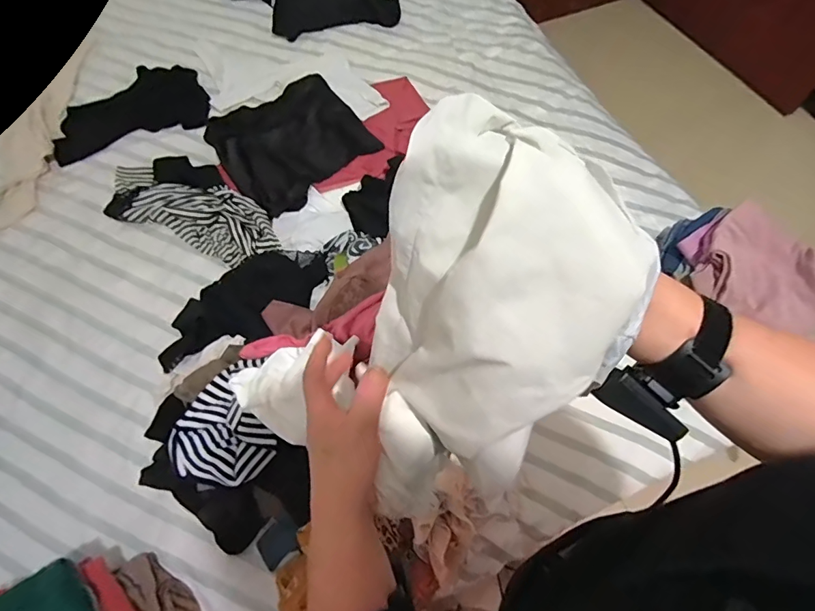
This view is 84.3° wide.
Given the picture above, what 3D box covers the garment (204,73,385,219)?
[{"bbox_3d":[-0.277,-0.410,1.065,0.339,0.105,0.333,-36,73,-15],"label":"garment"}]

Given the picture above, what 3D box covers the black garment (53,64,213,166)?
[{"bbox_3d":[-0.698,-0.498,1.137,0.362,0.022,0.208,-20,69,-9],"label":"black garment"}]

